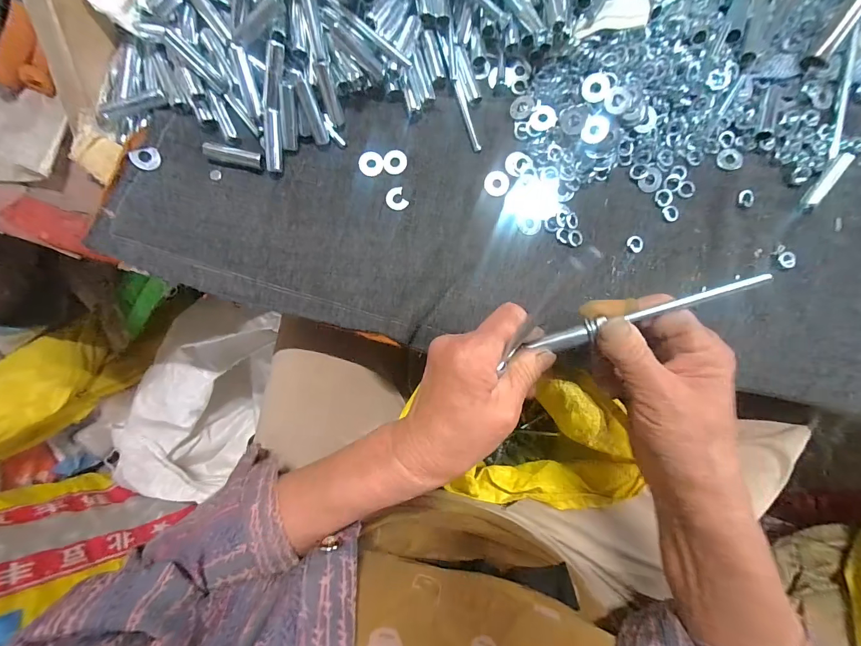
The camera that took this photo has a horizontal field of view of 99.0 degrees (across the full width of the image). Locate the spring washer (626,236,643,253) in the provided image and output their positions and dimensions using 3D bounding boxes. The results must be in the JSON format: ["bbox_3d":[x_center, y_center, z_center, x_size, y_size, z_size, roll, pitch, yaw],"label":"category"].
[{"bbox_3d":[0.164,-0.064,0.294,0.012,0.004,0.013,0,89,-1],"label":"spring washer"}]

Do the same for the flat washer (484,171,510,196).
[{"bbox_3d":[0.053,-0.111,0.292,0.019,0.004,0.020,0,89,-1],"label":"flat washer"}]

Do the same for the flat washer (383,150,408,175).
[{"bbox_3d":[-0.028,-0.128,0.291,0.018,0.004,0.019,0,89,-1],"label":"flat washer"}]

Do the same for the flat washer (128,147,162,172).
[{"bbox_3d":[-0.213,-0.123,0.275,0.019,0.004,0.018,4,83,-35],"label":"flat washer"}]

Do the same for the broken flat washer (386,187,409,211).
[{"bbox_3d":[-0.027,-0.097,0.288,0.015,0.004,0.019,-25,90,-2],"label":"broken flat washer"}]

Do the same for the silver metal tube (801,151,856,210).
[{"bbox_3d":[0.311,-0.112,0.289,0.009,0.008,0.045,28,109,-1],"label":"silver metal tube"}]

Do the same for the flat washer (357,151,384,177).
[{"bbox_3d":[-0.047,-0.127,0.291,0.019,0.004,0.019,0,89,-1],"label":"flat washer"}]

